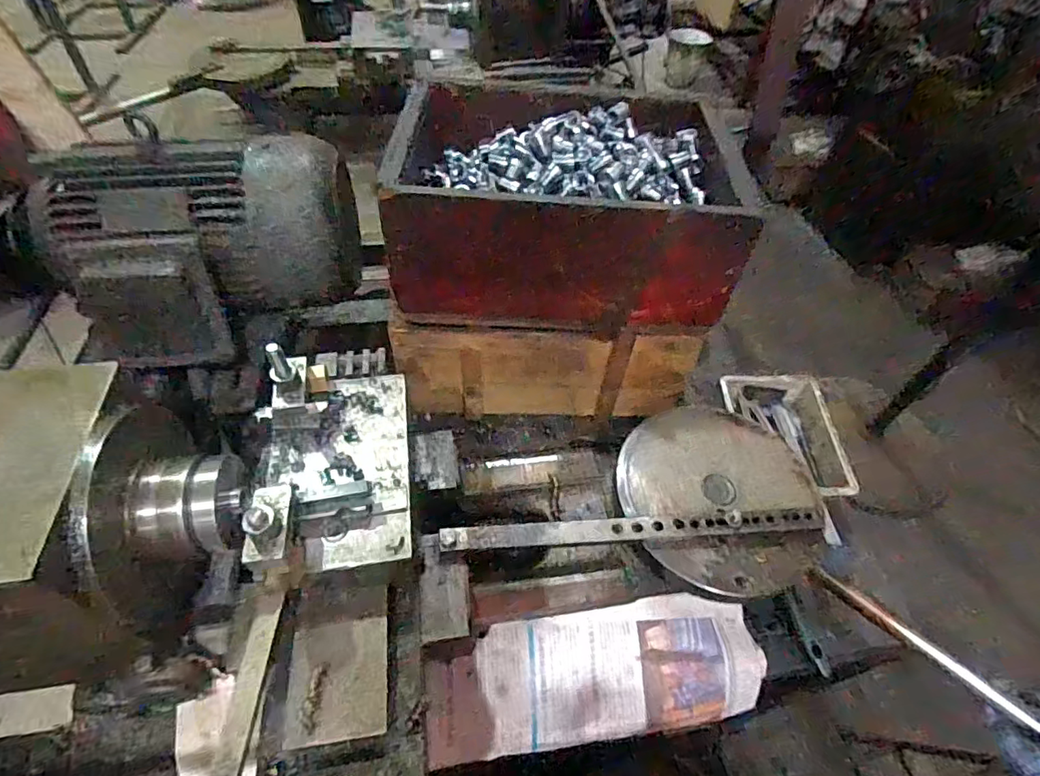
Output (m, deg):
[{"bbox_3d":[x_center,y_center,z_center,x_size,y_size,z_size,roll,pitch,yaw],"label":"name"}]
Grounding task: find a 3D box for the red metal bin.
[{"bbox_3d":[0.048,-0.197,0.606,0.342,0.140,0.227,3,50,0],"label":"red metal bin"}]

